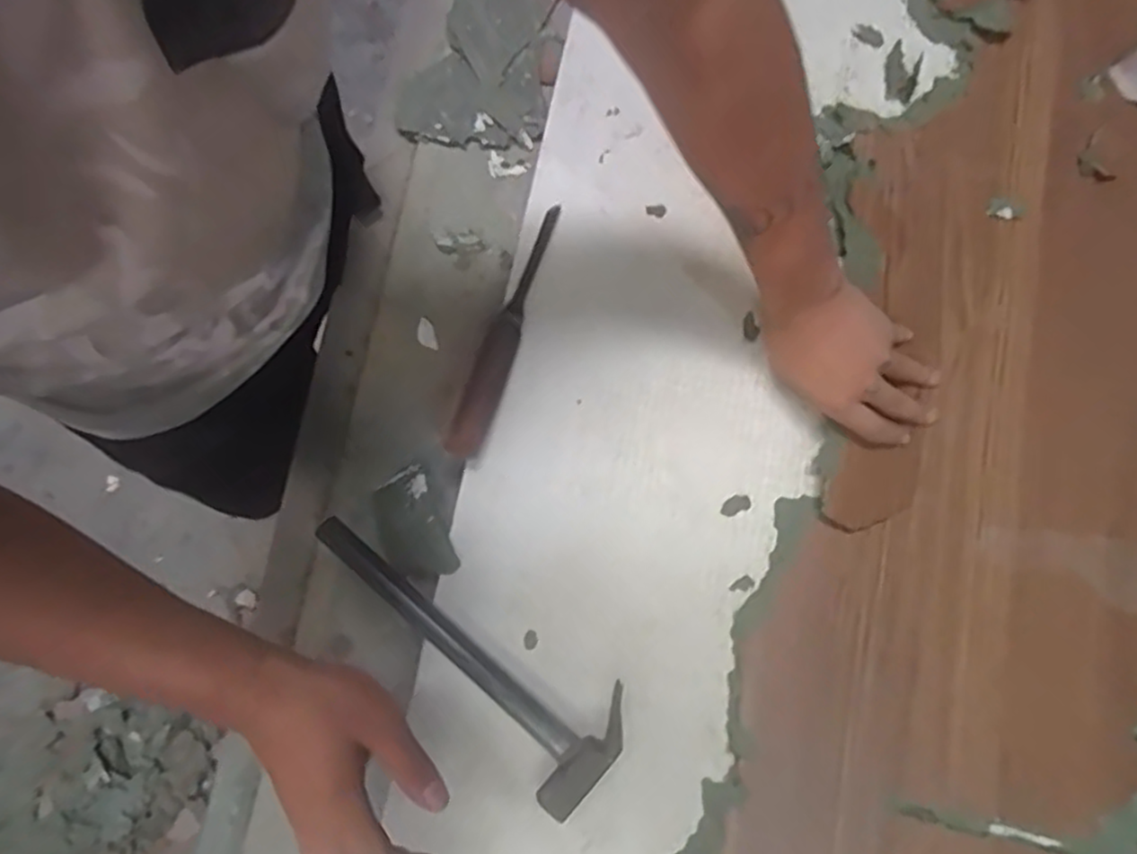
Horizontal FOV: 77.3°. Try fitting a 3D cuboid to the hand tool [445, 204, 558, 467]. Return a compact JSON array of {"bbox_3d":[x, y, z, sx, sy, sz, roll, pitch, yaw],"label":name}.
[{"bbox_3d":[-0.048,-0.085,0.601,0.034,0.032,0.236,20,79,1],"label":"hand tool"}]

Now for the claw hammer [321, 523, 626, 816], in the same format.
[{"bbox_3d":[-0.071,0.157,0.551,0.087,0.031,0.280,-42,84,-9],"label":"claw hammer"}]

